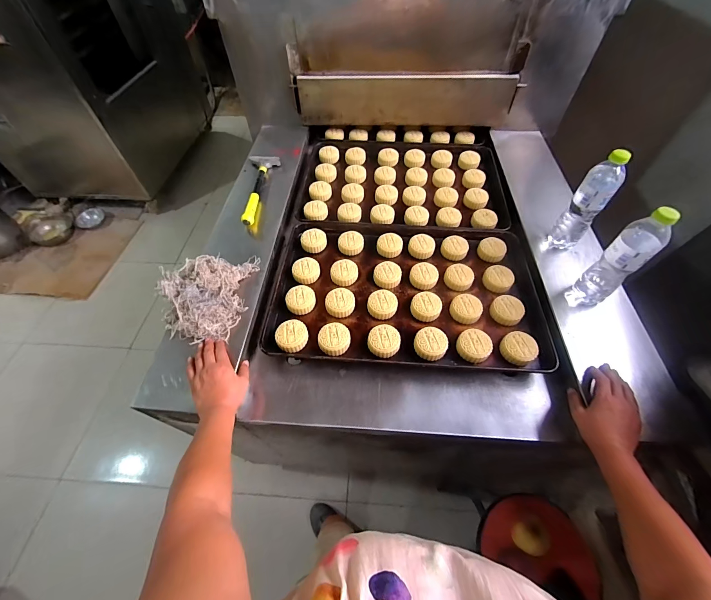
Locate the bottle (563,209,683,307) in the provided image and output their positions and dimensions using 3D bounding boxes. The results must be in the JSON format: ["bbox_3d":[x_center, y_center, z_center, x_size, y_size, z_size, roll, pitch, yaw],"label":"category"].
[{"bbox_3d":[0.498,-0.072,0.579,0.056,0.233,0.066,-34,58,-23],"label":"bottle"}]

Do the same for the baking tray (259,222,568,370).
[{"bbox_3d":[0.109,-0.001,0.702,0.593,0.040,0.358,3,55,3],"label":"baking tray"}]

